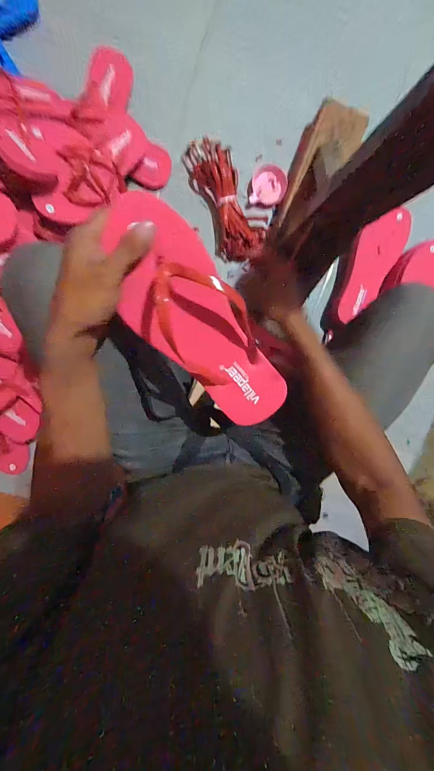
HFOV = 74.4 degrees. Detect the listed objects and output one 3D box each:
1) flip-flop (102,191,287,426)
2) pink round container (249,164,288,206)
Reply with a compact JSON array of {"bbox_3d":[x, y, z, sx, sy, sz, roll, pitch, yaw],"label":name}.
[{"bbox_3d":[-0.011,-0.046,0.269,0.093,0.041,0.235,-37,121,2],"label":"flip-flop"},{"bbox_3d":[0.107,-0.420,0.595,0.082,0.028,0.075,-1,98,-4],"label":"pink round container"}]

